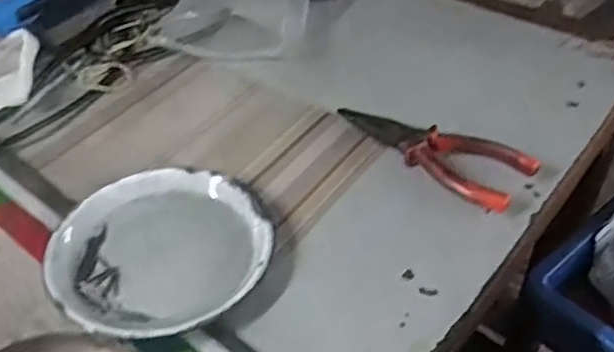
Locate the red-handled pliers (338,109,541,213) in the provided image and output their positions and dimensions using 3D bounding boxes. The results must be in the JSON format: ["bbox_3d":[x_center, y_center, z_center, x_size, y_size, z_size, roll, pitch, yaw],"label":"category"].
[{"bbox_3d":[0.089,-0.022,0.455,0.052,0.017,0.141,-35,52,-30],"label":"red-handled pliers"}]

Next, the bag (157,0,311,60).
[{"bbox_3d":[-0.052,-0.169,0.594,0.122,0.044,0.163,10,45,13],"label":"bag"}]

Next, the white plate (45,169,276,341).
[{"bbox_3d":[-0.089,0.045,0.393,0.127,0.015,0.129,-1,43,1],"label":"white plate"}]

